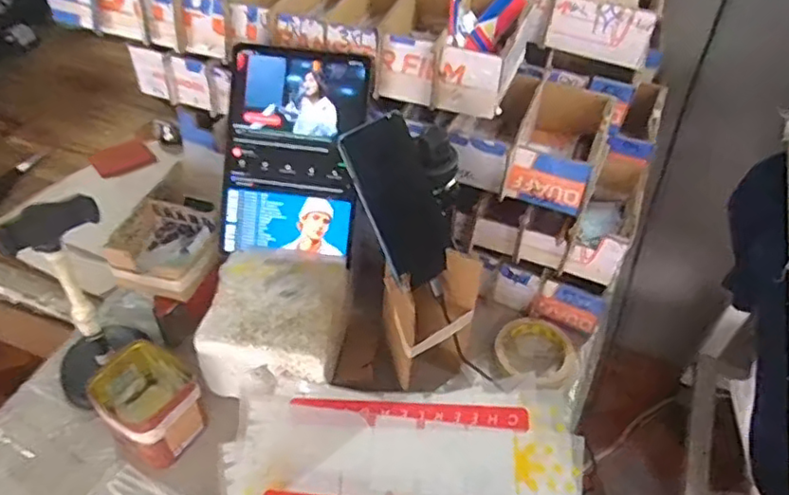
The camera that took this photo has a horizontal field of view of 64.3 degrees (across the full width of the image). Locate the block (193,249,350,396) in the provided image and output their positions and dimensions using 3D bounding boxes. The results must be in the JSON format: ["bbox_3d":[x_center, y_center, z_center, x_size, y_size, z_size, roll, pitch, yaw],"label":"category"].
[{"bbox_3d":[-0.134,0.085,0.715,0.155,0.091,0.143,3,46,1],"label":"block"}]

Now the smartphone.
[{"bbox_3d":[0.008,-0.046,0.619,0.082,0.165,0.013,-32,17,-29],"label":"smartphone"}]

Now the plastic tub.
[{"bbox_3d":[-0.261,0.171,0.680,0.103,0.087,0.080,31,52,25],"label":"plastic tub"}]

